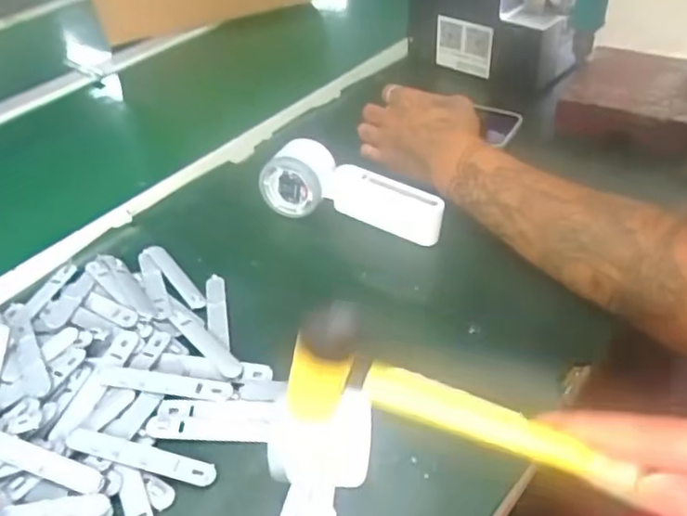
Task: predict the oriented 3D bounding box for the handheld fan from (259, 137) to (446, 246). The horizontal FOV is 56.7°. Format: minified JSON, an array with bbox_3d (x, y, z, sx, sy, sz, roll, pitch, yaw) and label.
[{"bbox_3d":[0.009,-0.057,0.566,0.161,0.060,0.058,16,44,25],"label":"handheld fan"}]

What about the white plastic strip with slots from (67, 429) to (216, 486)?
[{"bbox_3d":[-0.125,0.123,0.394,0.094,0.004,0.015,14,42,5],"label":"white plastic strip with slots"}]

